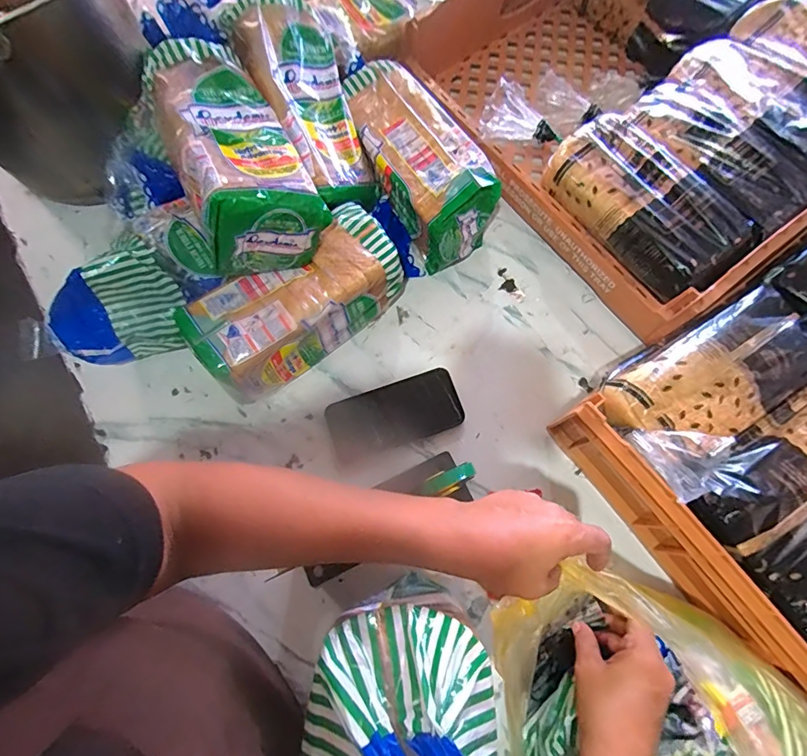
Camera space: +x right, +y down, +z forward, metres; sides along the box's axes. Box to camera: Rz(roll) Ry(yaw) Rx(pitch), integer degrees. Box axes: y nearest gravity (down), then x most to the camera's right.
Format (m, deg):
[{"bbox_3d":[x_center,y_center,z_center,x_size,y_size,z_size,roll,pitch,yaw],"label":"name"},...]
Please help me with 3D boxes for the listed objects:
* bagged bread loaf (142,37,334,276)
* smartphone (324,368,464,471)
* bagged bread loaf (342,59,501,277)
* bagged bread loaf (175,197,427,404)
[{"bbox_3d":[-0.194,-0.258,0.527,0.139,0.117,0.265,-19,70,-25],"label":"bagged bread loaf"},{"bbox_3d":[-0.013,0.050,0.569,0.170,0.005,0.081,-21,84,0],"label":"smartphone"},{"bbox_3d":[0.015,-0.294,0.617,0.130,0.118,0.277,-26,76,-5],"label":"bagged bread loaf"},{"bbox_3d":[-0.118,-0.093,0.559,0.299,0.119,0.119,-31,76,-7],"label":"bagged bread loaf"}]

